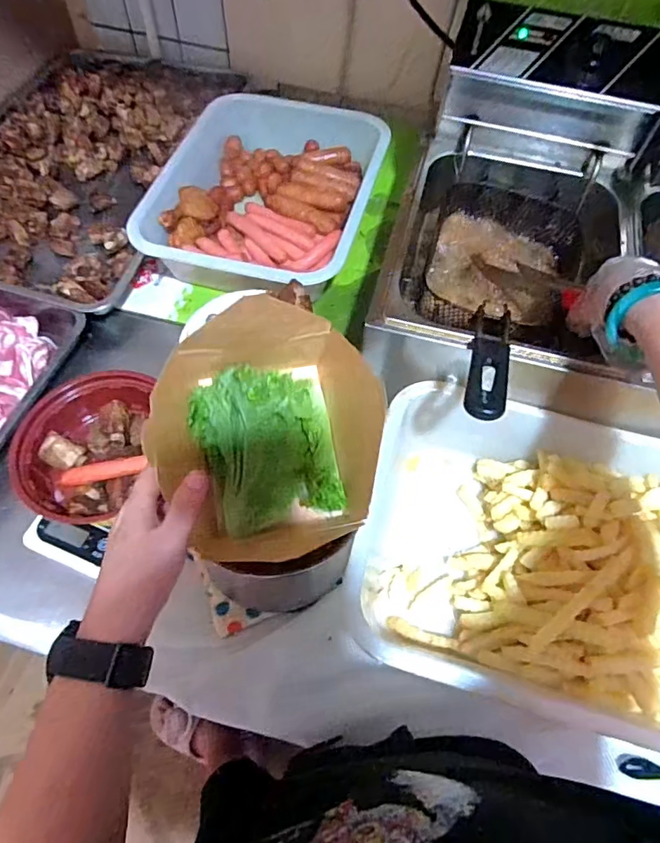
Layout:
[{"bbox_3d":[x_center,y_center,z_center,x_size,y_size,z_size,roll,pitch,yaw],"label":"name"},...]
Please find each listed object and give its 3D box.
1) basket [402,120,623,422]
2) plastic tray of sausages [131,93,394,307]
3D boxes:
[{"bbox_3d":[0.198,-0.153,0.595,0.231,0.132,0.447,12,60,6],"label":"basket"},{"bbox_3d":[-0.088,-0.335,0.779,0.294,0.091,0.368,15,60,7],"label":"plastic tray of sausages"}]

